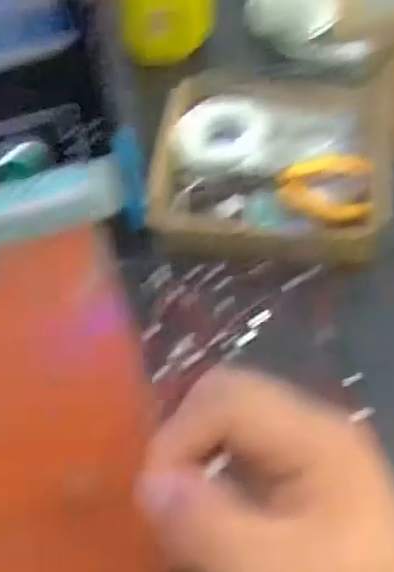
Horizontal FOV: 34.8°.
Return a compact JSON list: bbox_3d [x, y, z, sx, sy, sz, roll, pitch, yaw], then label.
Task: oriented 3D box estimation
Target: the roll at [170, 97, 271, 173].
[{"bbox_3d":[0.019,-0.124,0.500,0.075,0.016,0.070,-2,57,3],"label":"roll"}]

